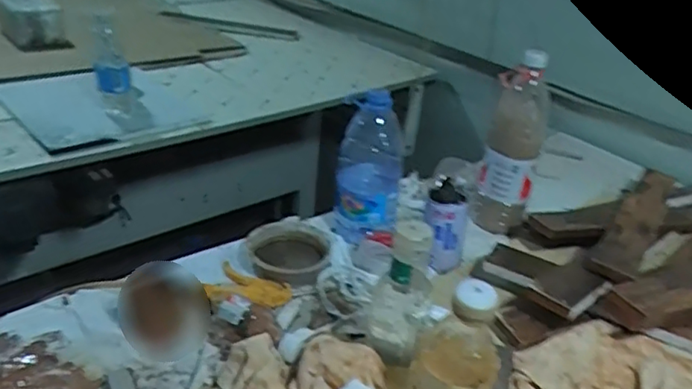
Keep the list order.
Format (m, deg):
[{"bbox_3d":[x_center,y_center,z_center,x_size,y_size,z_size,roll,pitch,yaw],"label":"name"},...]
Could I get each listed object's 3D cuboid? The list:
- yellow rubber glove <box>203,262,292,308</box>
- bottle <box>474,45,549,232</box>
[{"bbox_3d":[-0.138,0.131,0.845,0.120,0.021,0.082,14,31,14],"label":"yellow rubber glove"},{"bbox_3d":[0.272,-0.079,0.981,0.096,0.289,0.076,16,32,16],"label":"bottle"}]

